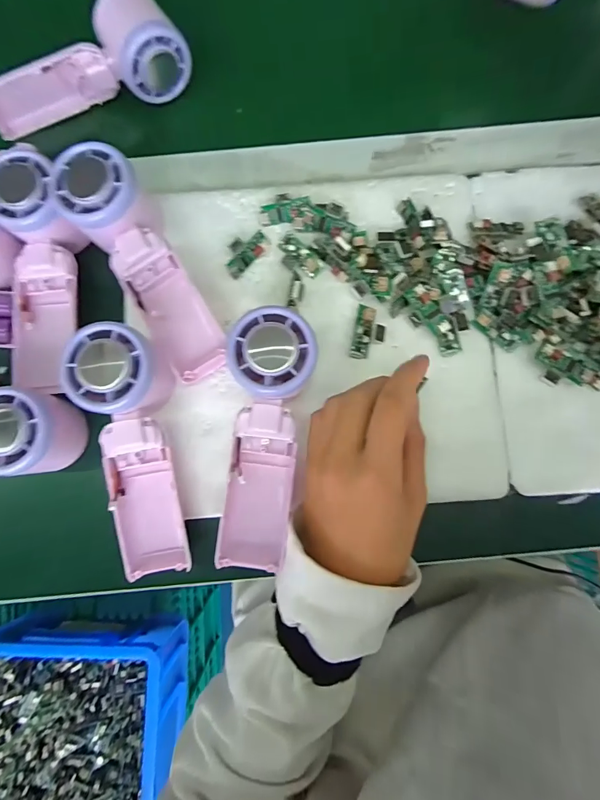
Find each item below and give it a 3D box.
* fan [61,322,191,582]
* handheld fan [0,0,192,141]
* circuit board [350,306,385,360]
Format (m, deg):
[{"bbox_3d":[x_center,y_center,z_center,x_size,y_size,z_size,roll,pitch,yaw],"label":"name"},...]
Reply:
[{"bbox_3d":[-0.108,0.034,0.277,0.054,0.047,0.167,-8,102,0],"label":"fan"},{"bbox_3d":[-0.174,-0.264,0.326,0.165,0.049,0.055,-18,81,-1],"label":"handheld fan"},{"bbox_3d":[0.051,-0.049,0.301,0.023,0.009,0.038,11,82,3],"label":"circuit board"}]

